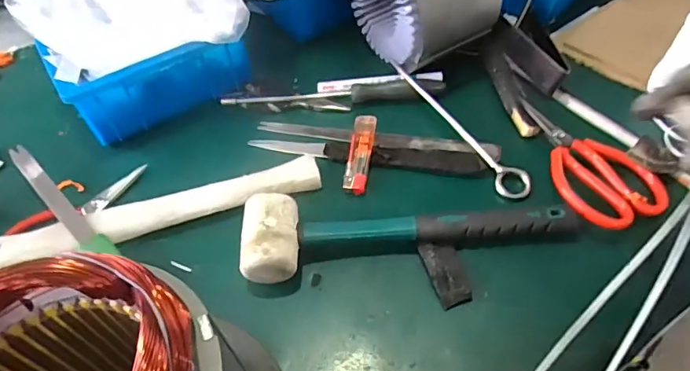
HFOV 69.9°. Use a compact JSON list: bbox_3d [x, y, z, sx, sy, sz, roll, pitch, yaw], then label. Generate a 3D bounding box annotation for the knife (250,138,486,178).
[{"bbox_3d":[0.017,-0.033,0.507,0.243,0.009,0.029,7,52,11],"label":"knife"}]

